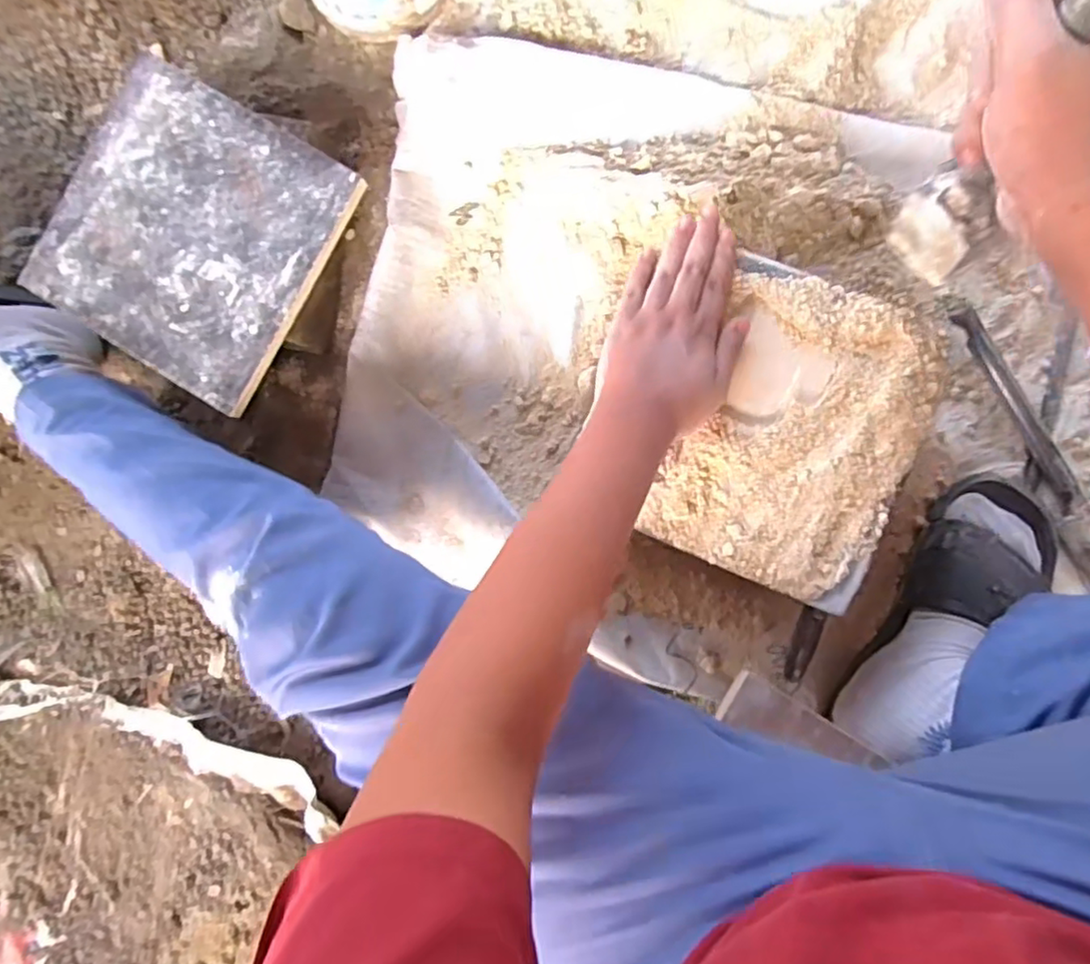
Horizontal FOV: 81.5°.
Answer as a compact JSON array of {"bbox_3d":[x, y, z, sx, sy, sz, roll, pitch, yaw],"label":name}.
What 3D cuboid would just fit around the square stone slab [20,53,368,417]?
[{"bbox_3d":[-0.332,-0.231,0.590,0.252,0.014,0.248,33,96,6],"label":"square stone slab"}]

